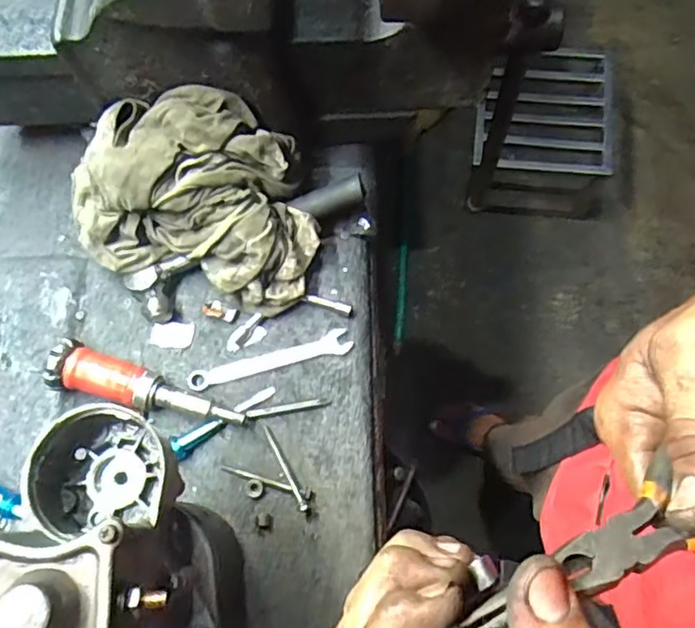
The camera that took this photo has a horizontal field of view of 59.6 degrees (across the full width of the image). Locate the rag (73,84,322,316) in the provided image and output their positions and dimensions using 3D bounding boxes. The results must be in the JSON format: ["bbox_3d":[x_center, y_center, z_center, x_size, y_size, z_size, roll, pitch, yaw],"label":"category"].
[{"bbox_3d":[-0.140,-0.112,0.555,0.226,0.108,0.152,14,72,7],"label":"rag"}]

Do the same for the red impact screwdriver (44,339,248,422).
[{"bbox_3d":[-0.184,0.069,0.550,0.176,0.036,0.043,16,73,8],"label":"red impact screwdriver"}]

